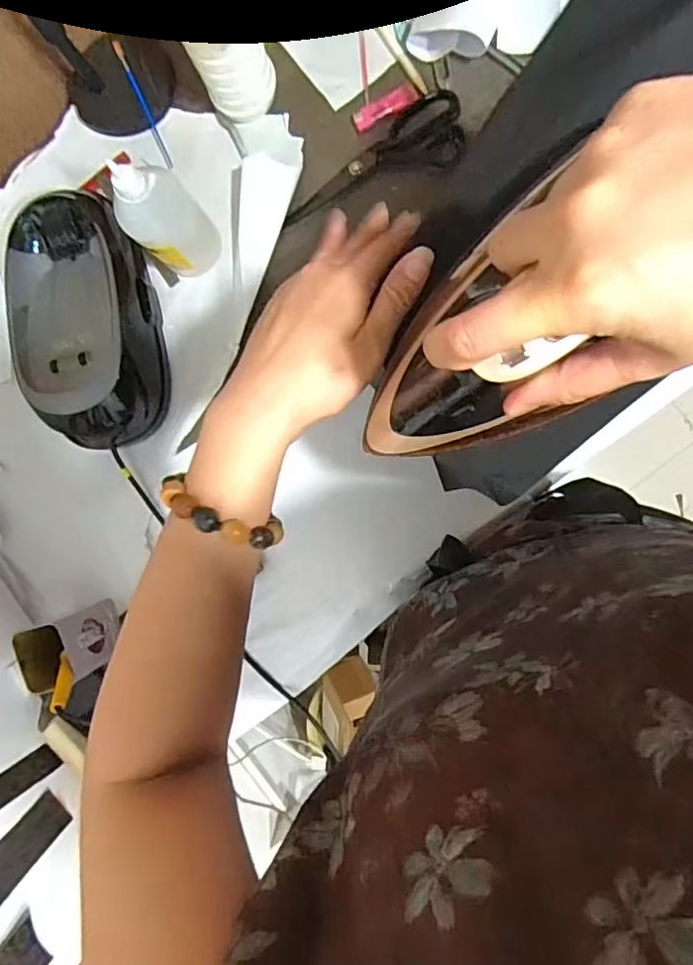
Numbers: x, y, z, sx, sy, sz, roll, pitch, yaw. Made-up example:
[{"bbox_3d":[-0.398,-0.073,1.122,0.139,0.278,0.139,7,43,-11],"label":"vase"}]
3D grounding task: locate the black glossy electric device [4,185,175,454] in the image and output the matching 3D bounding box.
[{"bbox_3d":[-0.304,-0.188,0.663,0.159,0.088,0.288,-17,90,6],"label":"black glossy electric device"}]

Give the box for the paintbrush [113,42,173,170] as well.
[{"bbox_3d":[-0.242,-0.446,0.678,0.011,0.009,0.159,-23,89,6],"label":"paintbrush"}]

